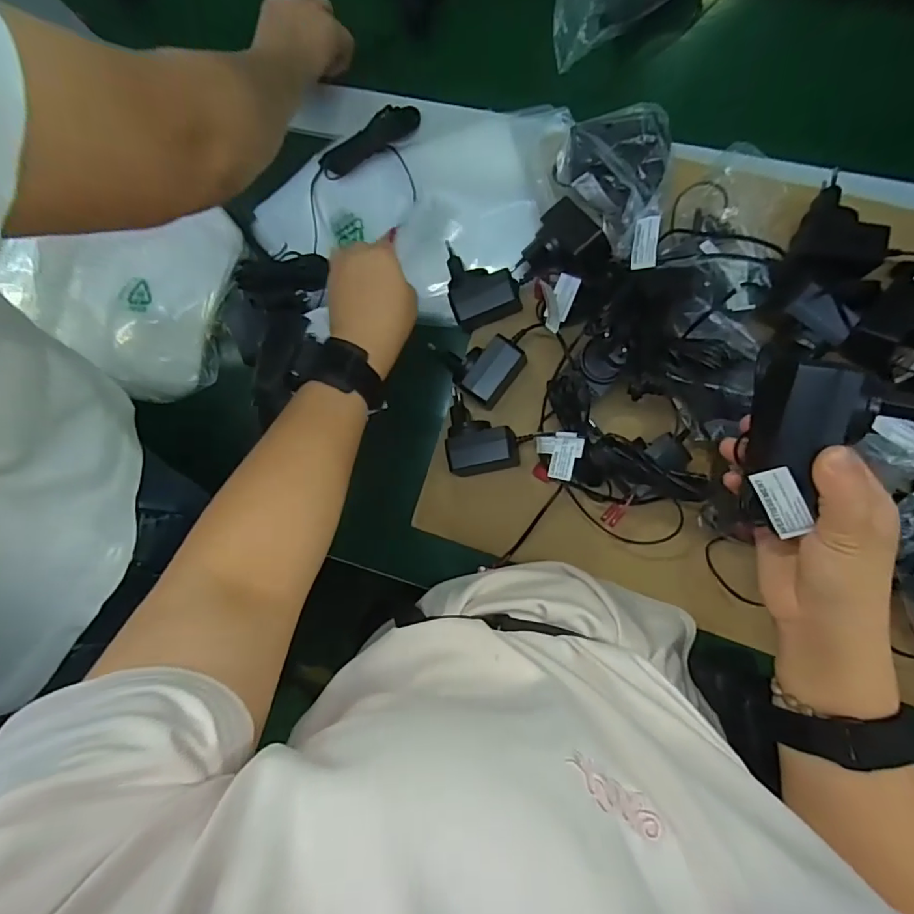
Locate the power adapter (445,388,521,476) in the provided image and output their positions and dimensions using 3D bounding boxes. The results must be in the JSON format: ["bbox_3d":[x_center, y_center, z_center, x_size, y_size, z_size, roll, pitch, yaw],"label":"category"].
[{"bbox_3d":[0.020,-0.023,0.468,0.060,0.046,0.073,-12,87,8],"label":"power adapter"}]

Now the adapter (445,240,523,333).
[{"bbox_3d":[0.022,-0.159,0.469,0.060,0.030,0.071,-16,87,8],"label":"adapter"}]

